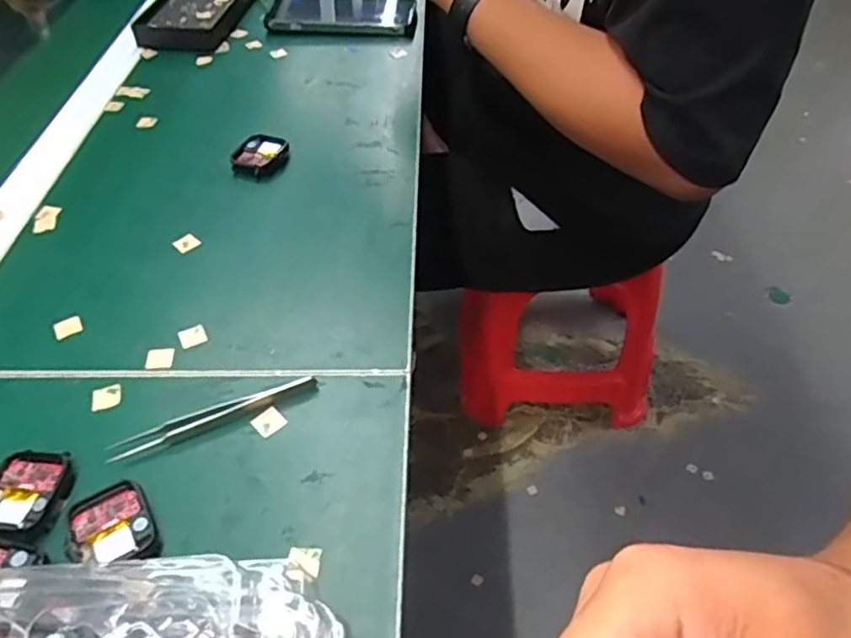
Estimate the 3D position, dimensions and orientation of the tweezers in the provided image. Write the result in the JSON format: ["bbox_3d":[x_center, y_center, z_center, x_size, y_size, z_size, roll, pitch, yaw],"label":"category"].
[{"bbox_3d":[-0.116,0.055,0.352,0.112,0.005,0.014,-20,50,-16],"label":"tweezers"}]

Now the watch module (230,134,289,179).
[{"bbox_3d":[-0.138,-0.135,0.525,0.039,0.012,0.046,13,49,13],"label":"watch module"}]

